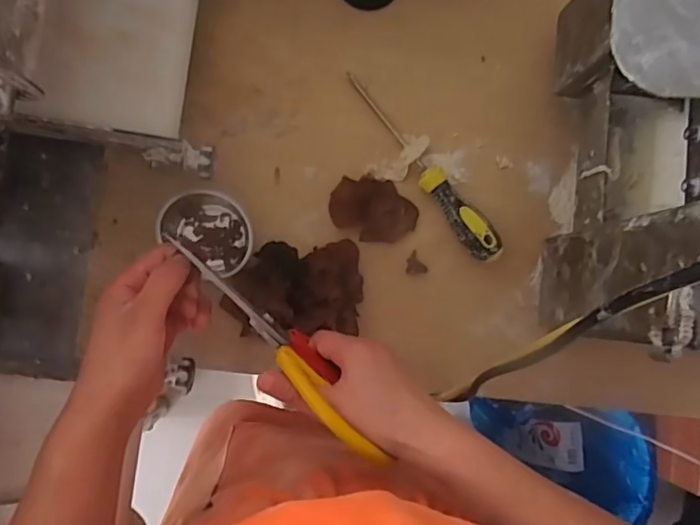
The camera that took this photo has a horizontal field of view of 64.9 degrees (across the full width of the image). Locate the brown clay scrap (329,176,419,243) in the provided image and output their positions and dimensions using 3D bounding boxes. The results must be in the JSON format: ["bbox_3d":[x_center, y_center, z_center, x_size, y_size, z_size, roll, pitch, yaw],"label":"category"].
[{"bbox_3d":[0.024,-0.051,0.521,0.083,0.017,0.060,10,85,-4],"label":"brown clay scrap"}]

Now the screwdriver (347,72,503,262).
[{"bbox_3d":[0.066,-0.089,0.520,0.029,0.029,0.217,-41,90,-6],"label":"screwdriver"}]

